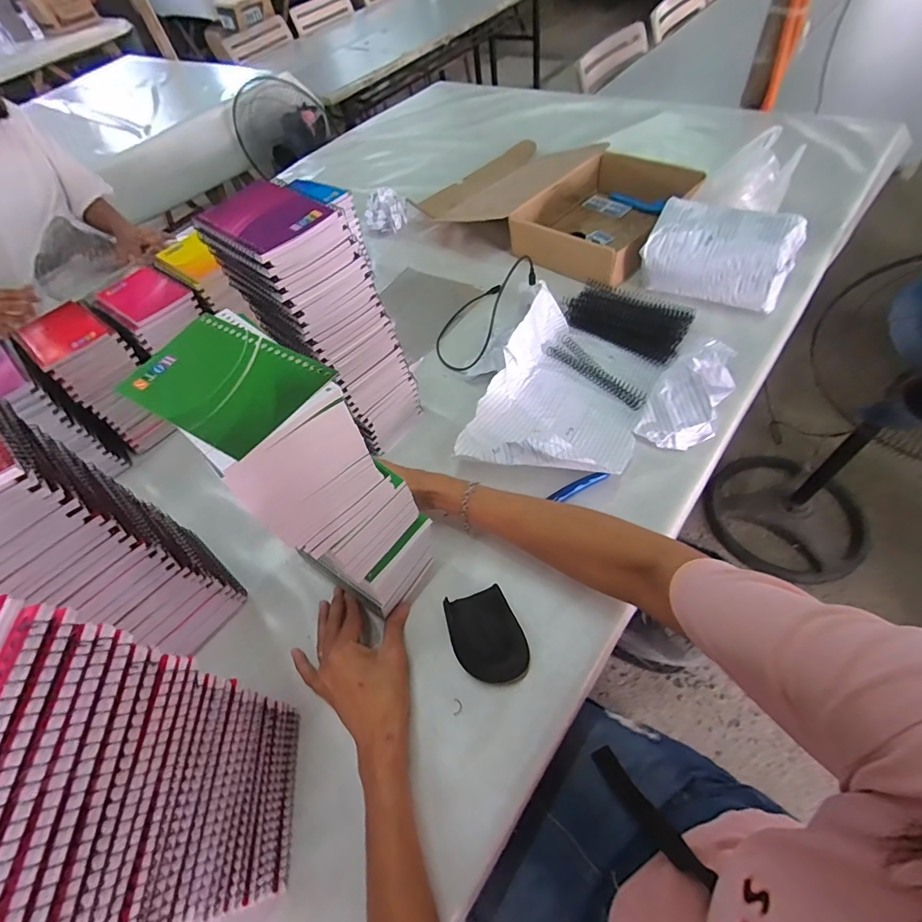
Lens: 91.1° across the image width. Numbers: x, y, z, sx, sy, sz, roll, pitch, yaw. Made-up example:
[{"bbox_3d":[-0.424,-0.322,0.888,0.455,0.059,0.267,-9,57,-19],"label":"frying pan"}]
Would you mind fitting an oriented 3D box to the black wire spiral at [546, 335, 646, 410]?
[{"bbox_3d":[0.189,-0.126,0.634,0.039,0.008,0.160,-34,57,-14],"label":"black wire spiral"}]

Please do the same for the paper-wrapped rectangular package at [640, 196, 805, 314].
[{"bbox_3d":[0.375,-0.297,0.667,0.195,0.110,0.097,21,61,22],"label":"paper-wrapped rectangular package"}]

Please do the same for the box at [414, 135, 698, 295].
[{"bbox_3d":[0.169,-0.499,0.865,0.496,0.091,0.340,35,68,28],"label":"box"}]

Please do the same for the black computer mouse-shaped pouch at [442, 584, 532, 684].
[{"bbox_3d":[0.025,0.172,0.441,0.066,0.022,0.084,-22,55,-6],"label":"black computer mouse-shaped pouch"}]

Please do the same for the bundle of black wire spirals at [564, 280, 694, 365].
[{"bbox_3d":[0.246,-0.211,0.671,0.167,0.039,0.095,30,65,26],"label":"bundle of black wire spirals"}]

